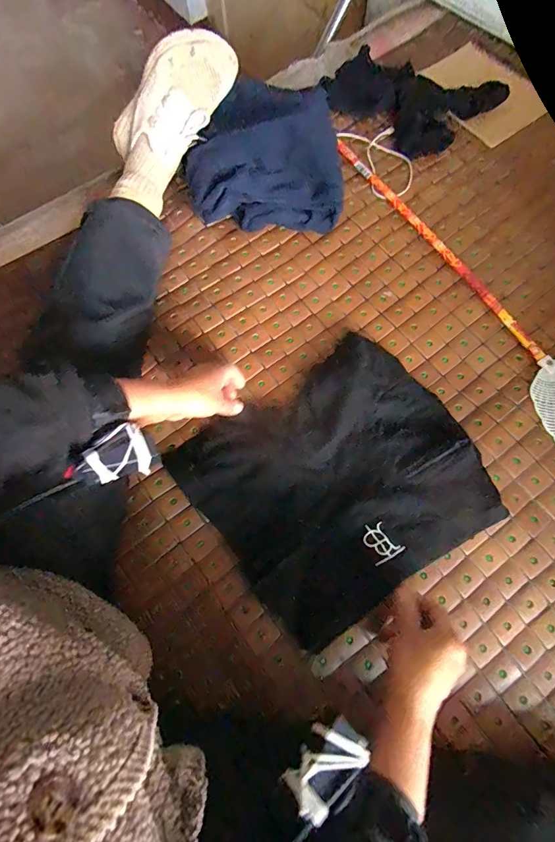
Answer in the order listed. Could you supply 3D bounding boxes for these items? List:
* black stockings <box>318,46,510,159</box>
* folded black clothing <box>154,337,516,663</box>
[{"bbox_3d":[0.222,-0.557,0.661,0.262,0.027,0.174,38,78,12],"label":"black stockings"},{"bbox_3d":[0.071,0.072,0.481,0.322,0.026,0.286,-32,75,-8],"label":"folded black clothing"}]

